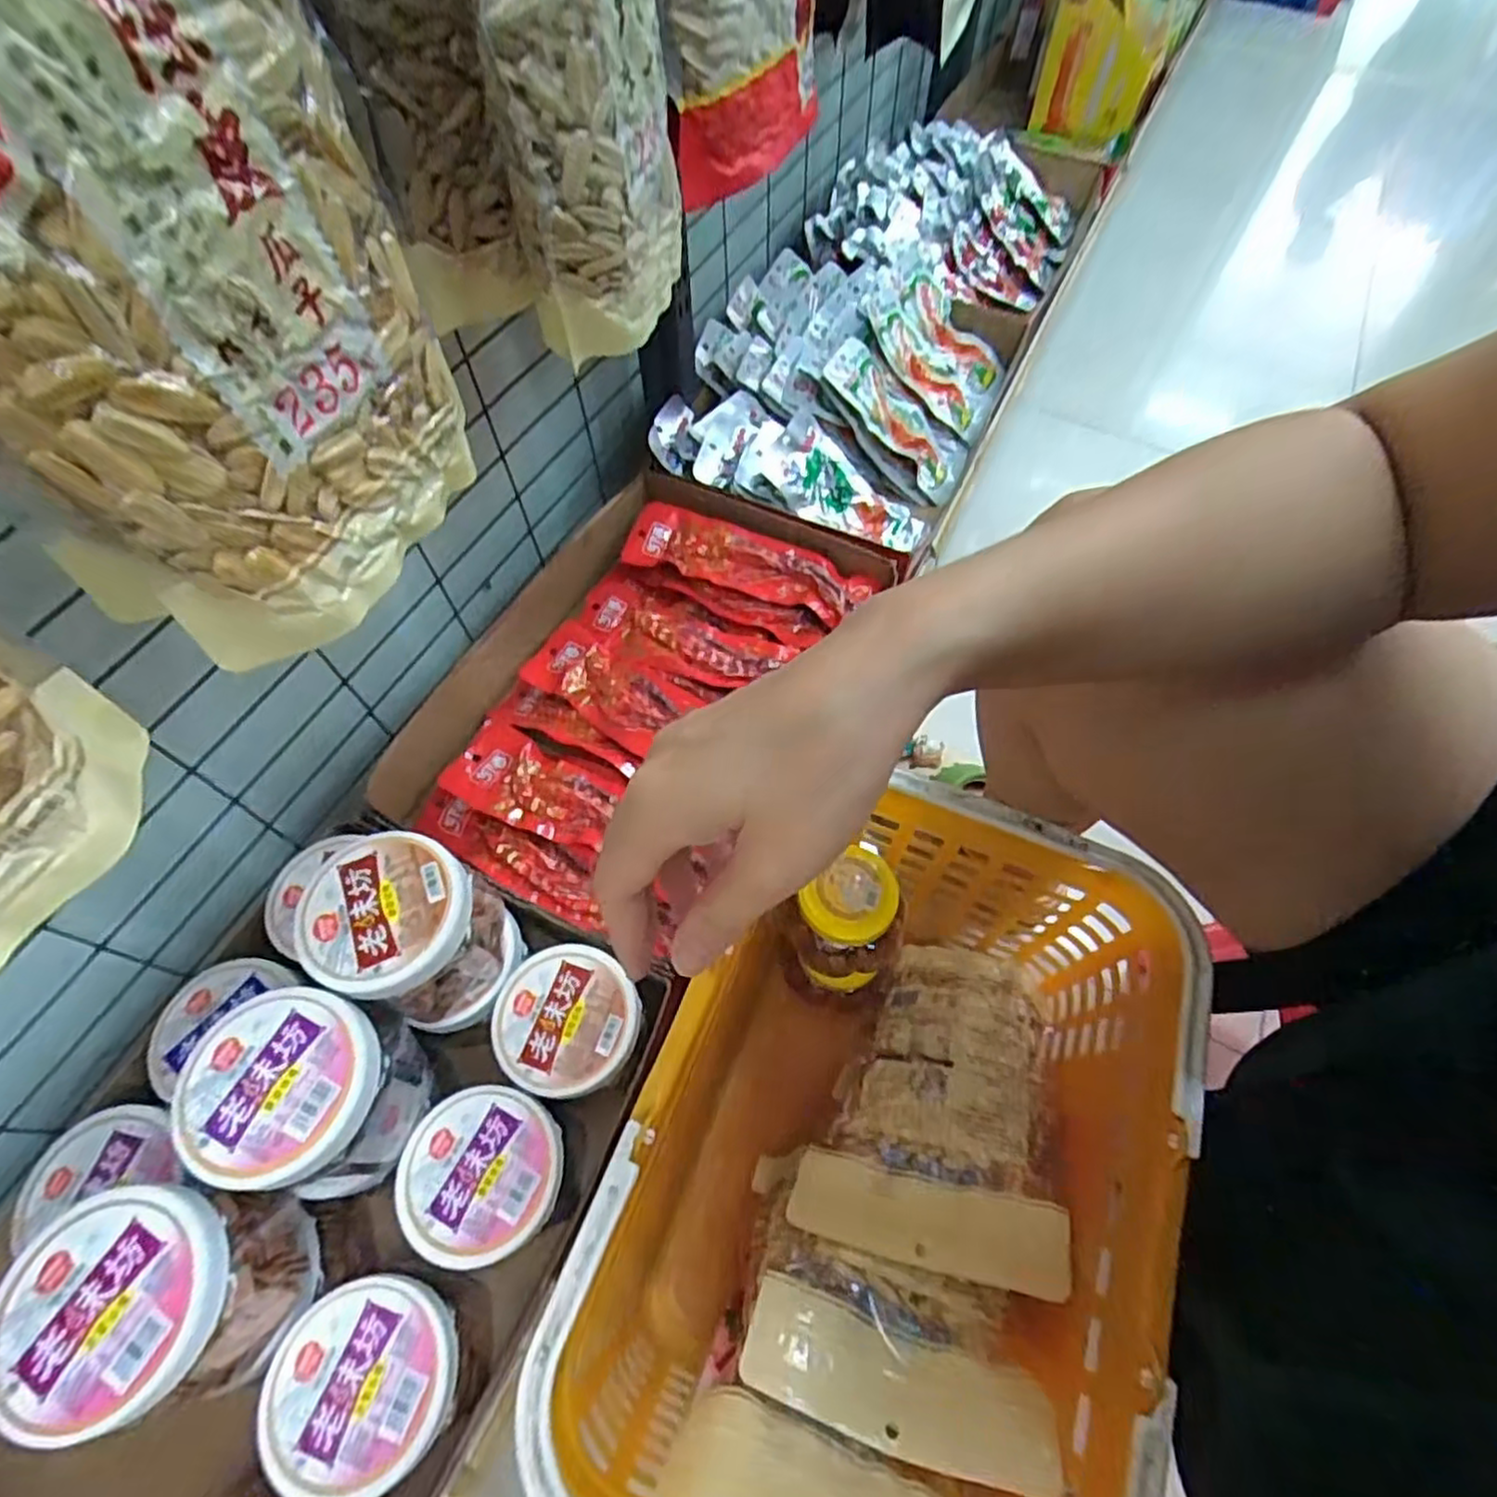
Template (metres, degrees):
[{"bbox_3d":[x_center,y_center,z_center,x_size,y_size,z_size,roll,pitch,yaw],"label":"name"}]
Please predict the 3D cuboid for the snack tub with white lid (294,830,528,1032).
[{"bbox_3d":[-0.195,0.108,0.429,0.091,0.089,0.086,1,61,-2],"label":"snack tub with white lid"}]

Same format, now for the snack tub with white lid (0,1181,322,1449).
[{"bbox_3d":[-0.275,0.256,0.344,0.094,0.084,0.085,1,61,-2],"label":"snack tub with white lid"}]

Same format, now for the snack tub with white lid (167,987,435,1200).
[{"bbox_3d":[-0.231,0.183,0.387,0.084,0.088,0.091,1,61,-2],"label":"snack tub with white lid"}]

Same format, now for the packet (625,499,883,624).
[{"bbox_3d":[0.003,-0.174,0.693,0.239,0.036,0.069,18,62,8],"label":"packet"}]

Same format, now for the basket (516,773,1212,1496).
[{"bbox_3d":[0.090,0.282,0.519,0.289,0.269,0.438,24,63,11],"label":"basket"}]

